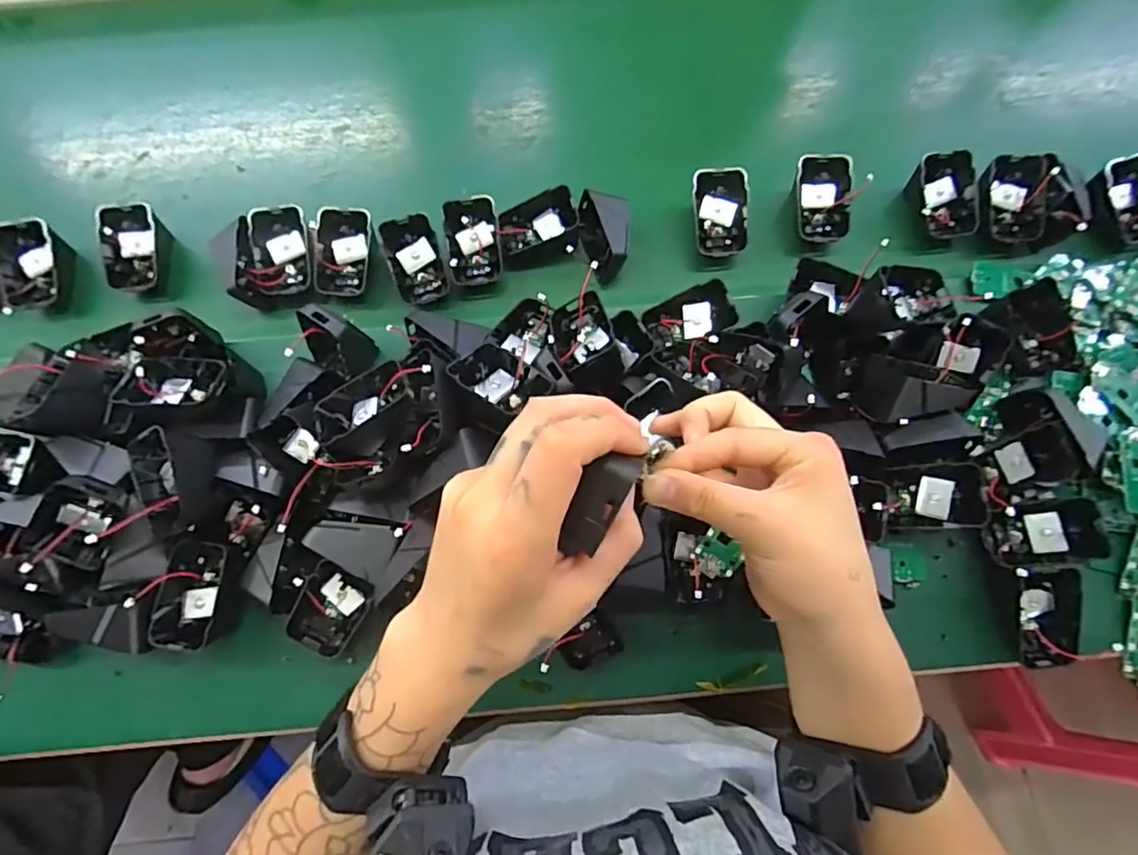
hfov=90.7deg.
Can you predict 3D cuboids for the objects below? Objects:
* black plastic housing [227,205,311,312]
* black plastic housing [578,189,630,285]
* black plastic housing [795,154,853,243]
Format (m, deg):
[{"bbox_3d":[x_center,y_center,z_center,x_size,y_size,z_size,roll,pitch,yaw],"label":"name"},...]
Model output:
[{"bbox_3d":[-0.243,-0.141,0.472,0.063,0.043,0.076,-6,73,-2],"label":"black plastic housing"},{"bbox_3d":[0.030,-0.158,0.473,0.043,0.056,0.065,3,73,1],"label":"black plastic housing"},{"bbox_3d":[0.215,-0.191,0.471,0.044,0.019,0.072,-5,96,3],"label":"black plastic housing"}]

